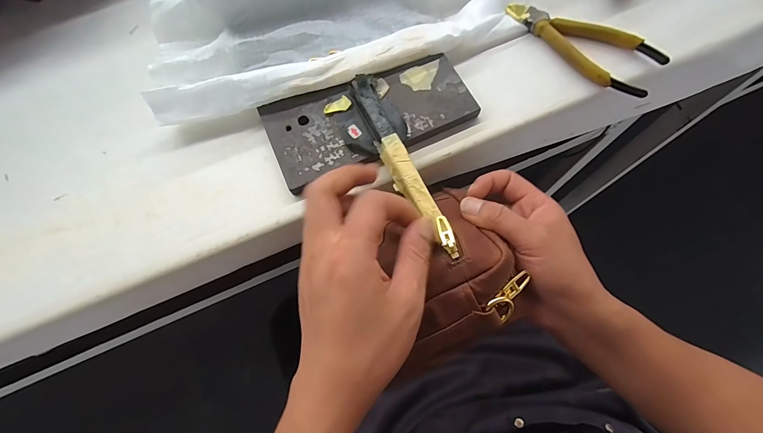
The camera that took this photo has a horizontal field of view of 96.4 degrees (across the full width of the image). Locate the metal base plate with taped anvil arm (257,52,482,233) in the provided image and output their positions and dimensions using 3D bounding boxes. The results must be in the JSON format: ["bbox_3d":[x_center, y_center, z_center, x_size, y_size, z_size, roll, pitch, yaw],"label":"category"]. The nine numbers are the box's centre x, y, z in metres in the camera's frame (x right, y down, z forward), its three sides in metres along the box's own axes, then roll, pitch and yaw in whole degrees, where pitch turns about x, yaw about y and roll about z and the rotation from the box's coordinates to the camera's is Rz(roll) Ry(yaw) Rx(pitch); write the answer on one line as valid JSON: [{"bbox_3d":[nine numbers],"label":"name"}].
[{"bbox_3d":[-0.001,-0.063,0.279,0.176,0.040,0.144,-18,78,-2],"label":"metal base plate with taped anvil arm"}]

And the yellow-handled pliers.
[{"bbox_3d":[0.179,-0.157,0.313,0.143,0.018,0.056,28,75,12],"label":"yellow-handled pliers"}]

